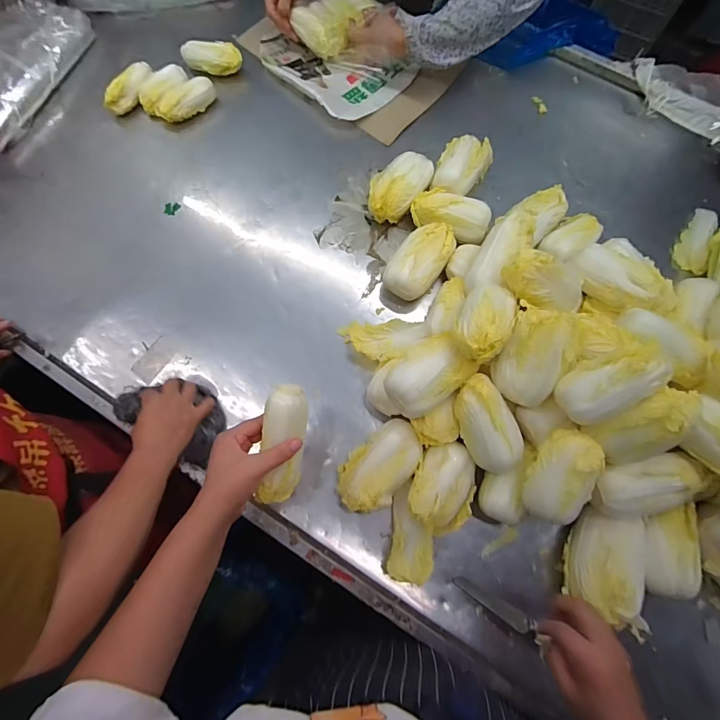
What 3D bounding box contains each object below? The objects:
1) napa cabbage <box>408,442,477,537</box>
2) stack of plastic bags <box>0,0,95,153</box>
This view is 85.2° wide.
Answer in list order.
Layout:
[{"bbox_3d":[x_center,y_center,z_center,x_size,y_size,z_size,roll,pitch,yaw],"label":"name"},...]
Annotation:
[{"bbox_3d":[0.121,0.180,0.552,0.093,0.063,0.126,22,75,5],"label":"napa cabbage"},{"bbox_3d":[-0.681,-0.575,0.767,0.152,0.060,0.341,18,75,4],"label":"stack of plastic bags"}]

